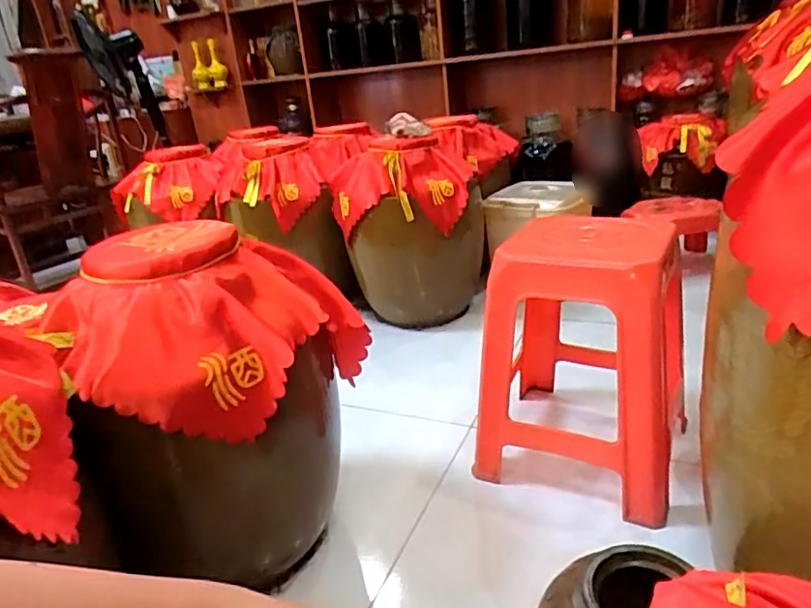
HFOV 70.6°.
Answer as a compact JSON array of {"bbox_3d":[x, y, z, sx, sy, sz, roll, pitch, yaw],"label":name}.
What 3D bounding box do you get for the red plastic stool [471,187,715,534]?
[{"bbox_3d":[0.342,0.084,1.099,0.335,0.461,0.350,6,26,27],"label":"red plastic stool"}]

